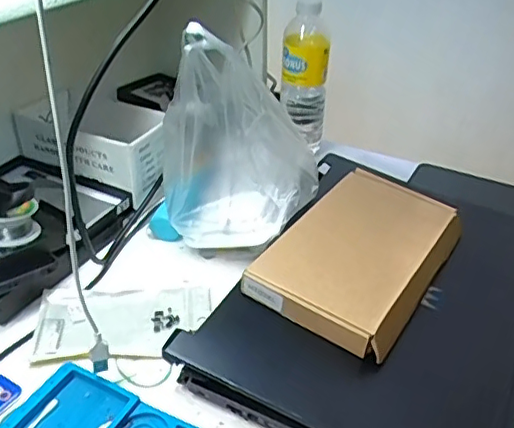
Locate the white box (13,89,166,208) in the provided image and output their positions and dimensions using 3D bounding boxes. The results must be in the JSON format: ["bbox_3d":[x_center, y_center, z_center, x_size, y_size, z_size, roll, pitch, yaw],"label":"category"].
[{"bbox_3d":[-0.195,-0.093,0.723,0.200,0.070,0.104,18,38,24],"label":"white box"}]

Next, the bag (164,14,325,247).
[{"bbox_3d":[-0.016,-0.069,0.604,0.157,0.208,0.118,6,34,7],"label":"bag"}]

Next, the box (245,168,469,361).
[{"bbox_3d":[0.106,0.030,0.553,0.132,0.030,0.234,20,39,26],"label":"box"}]

